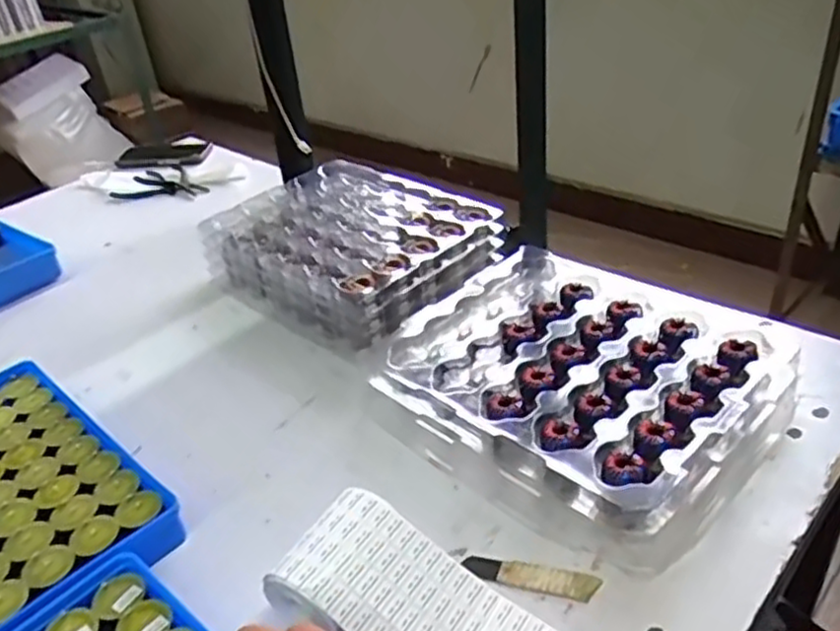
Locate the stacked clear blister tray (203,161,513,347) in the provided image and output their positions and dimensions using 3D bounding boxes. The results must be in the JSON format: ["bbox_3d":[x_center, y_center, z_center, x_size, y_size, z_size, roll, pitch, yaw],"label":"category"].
[{"bbox_3d":[-0.085,-0.082,0.888,0.310,0.085,0.254,22,43,36],"label":"stacked clear blister tray"}]

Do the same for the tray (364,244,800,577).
[{"bbox_3d":[0.136,0.048,0.638,0.312,0.056,0.269,23,44,37],"label":"tray"}]

